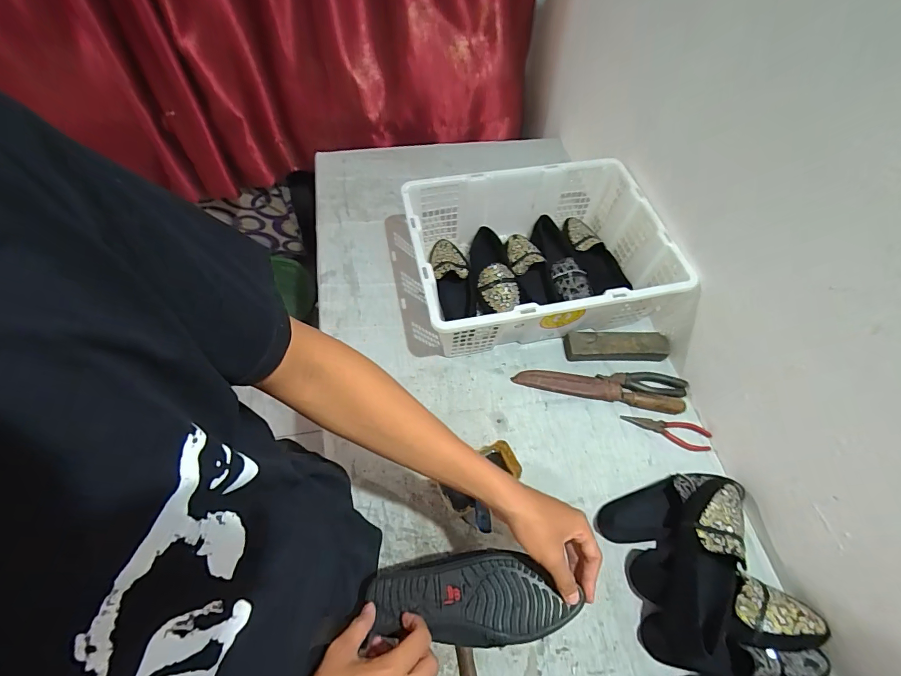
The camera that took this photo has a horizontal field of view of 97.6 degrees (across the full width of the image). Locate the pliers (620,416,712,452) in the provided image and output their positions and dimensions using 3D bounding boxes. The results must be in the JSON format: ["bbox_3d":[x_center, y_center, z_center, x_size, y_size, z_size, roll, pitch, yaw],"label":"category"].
[{"bbox_3d":[0.391,0.166,0.718,0.152,0.009,0.044,19,61,8],"label":"pliers"}]

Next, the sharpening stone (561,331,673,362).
[{"bbox_3d":[0.329,0.016,0.784,0.200,0.040,0.054,1,60,-3],"label":"sharpening stone"}]

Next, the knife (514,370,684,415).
[{"bbox_3d":[0.277,0.097,0.746,0.306,0.026,0.040,11,60,3],"label":"knife"}]

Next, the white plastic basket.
[{"bbox_3d":[0.168,-0.159,0.805,0.480,0.172,0.352,-10,61,-8],"label":"white plastic basket"}]

